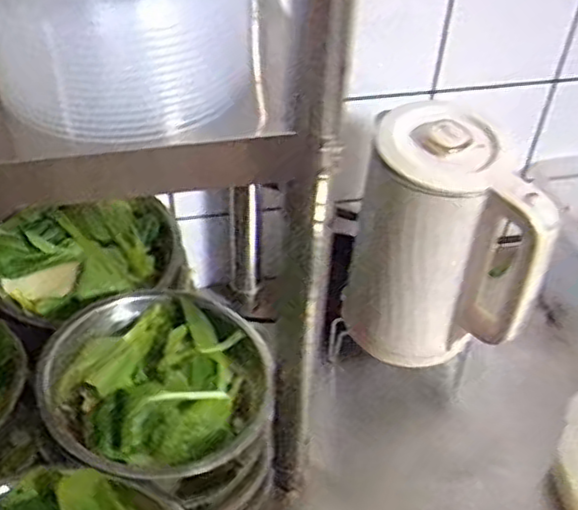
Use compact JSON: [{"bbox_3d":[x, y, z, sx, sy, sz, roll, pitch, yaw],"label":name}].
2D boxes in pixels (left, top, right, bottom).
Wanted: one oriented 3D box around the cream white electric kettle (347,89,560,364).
[{"bbox_3d":[0.157,-0.010,0.733,0.169,0.247,0.113,15,47,10],"label":"cream white electric kettle"}]

